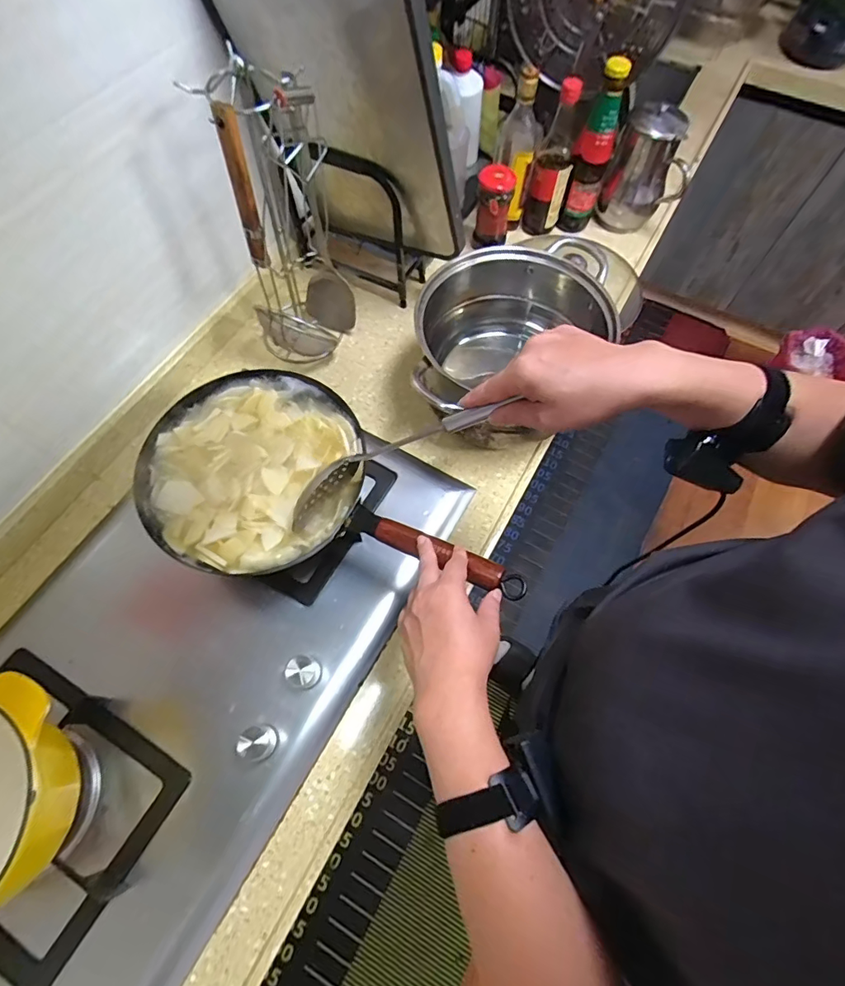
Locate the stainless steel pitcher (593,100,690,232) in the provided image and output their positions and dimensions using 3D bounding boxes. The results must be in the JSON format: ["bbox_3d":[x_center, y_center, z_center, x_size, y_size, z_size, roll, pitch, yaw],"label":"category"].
[{"bbox_3d":[0.421,-0.589,0.935,0.142,0.219,0.104,22,66,9],"label":"stainless steel pitcher"}]

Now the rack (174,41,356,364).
[{"bbox_3d":[-0.191,-0.371,0.707,0.146,0.391,0.145,-10,65,-6],"label":"rack"}]

